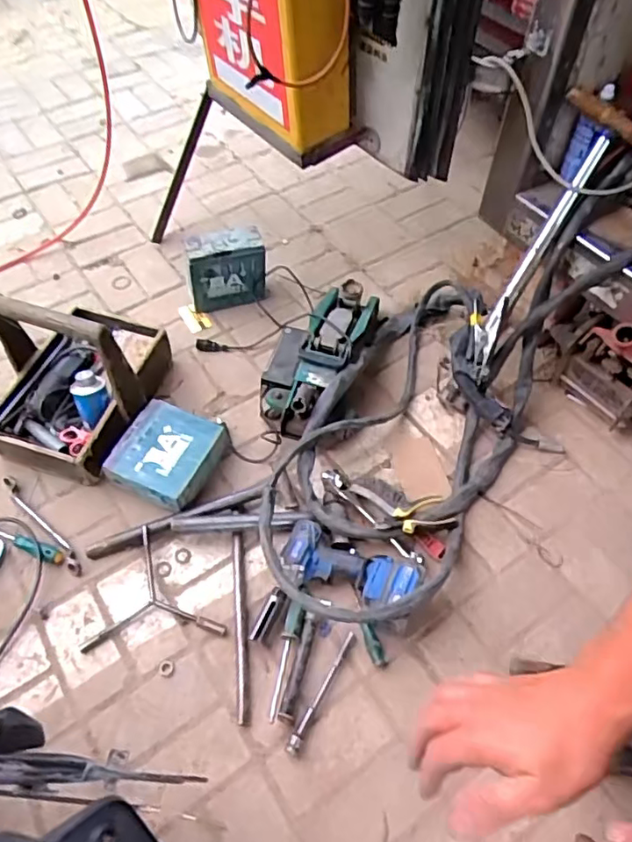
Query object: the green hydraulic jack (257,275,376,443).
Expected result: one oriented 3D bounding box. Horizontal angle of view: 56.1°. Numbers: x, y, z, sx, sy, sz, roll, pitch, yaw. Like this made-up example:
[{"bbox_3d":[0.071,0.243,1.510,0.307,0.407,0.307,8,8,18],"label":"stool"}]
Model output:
[{"bbox_3d":[-0.008,-0.152,1.268,0.195,0.146,0.422,21,56,14],"label":"green hydraulic jack"}]

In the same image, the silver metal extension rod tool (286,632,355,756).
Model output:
[{"bbox_3d":[0.012,0.424,0.930,0.017,0.014,0.201,27,57,16],"label":"silver metal extension rod tool"}]

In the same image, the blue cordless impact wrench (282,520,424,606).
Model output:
[{"bbox_3d":[0.052,0.257,1.005,0.227,0.091,0.105,21,55,12],"label":"blue cordless impact wrench"}]

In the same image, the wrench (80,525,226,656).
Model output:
[{"bbox_3d":[-0.248,0.312,0.994,0.206,0.043,0.215,17,55,9],"label":"wrench"}]

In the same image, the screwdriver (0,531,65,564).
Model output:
[{"bbox_3d":[-0.520,0.217,1.050,0.168,0.021,0.023,18,55,10],"label":"screwdriver"}]

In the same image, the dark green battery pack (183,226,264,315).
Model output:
[{"bbox_3d":[-0.206,-0.348,1.374,0.172,0.177,0.074,-16,56,-15],"label":"dark green battery pack"}]

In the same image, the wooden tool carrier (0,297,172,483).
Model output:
[{"bbox_3d":[-0.461,-0.114,1.106,0.245,0.244,0.338,10,54,6],"label":"wooden tool carrier"}]

